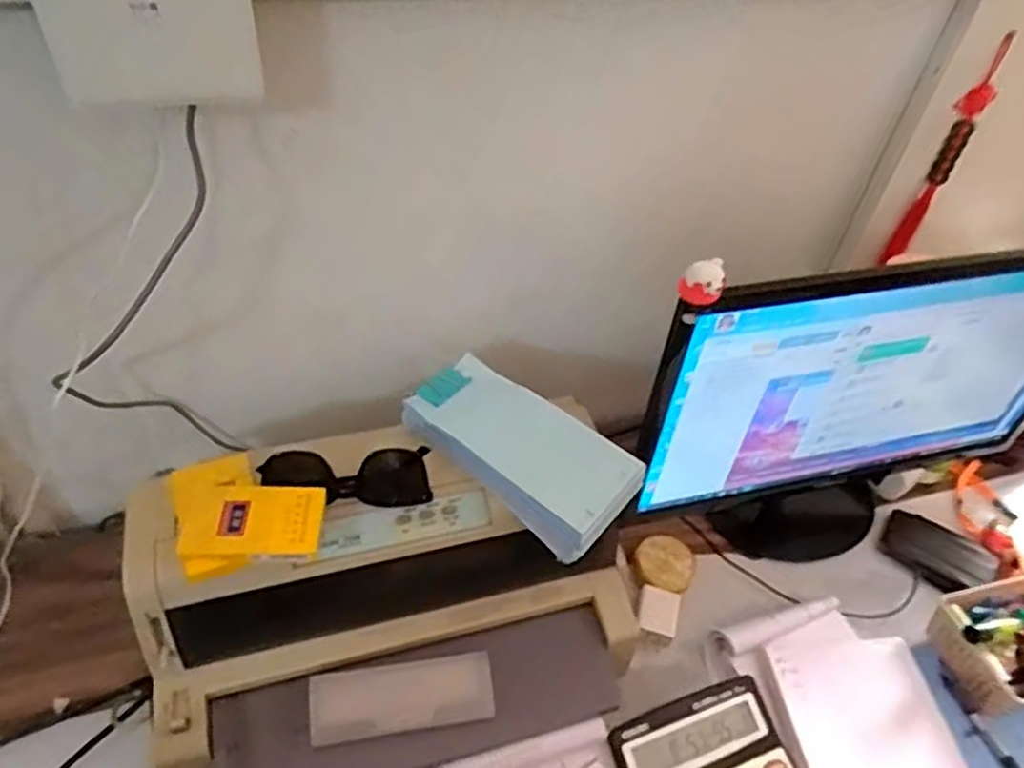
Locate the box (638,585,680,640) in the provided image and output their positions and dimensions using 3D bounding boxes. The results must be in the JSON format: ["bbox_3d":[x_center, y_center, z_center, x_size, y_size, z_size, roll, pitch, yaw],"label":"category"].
[{"bbox_3d":[0.152,0.241,0.742,0.039,0.030,0.047,14,46,7],"label":"box"}]

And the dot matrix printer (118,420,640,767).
[{"bbox_3d":[-0.097,0.190,0.623,0.398,0.183,0.240,-9,48,-14],"label":"dot matrix printer"}]

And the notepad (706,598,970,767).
[{"bbox_3d":[0.321,0.315,0.673,0.184,0.027,0.213,-8,48,-14],"label":"notepad"}]

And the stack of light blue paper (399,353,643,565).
[{"bbox_3d":[0.005,0.050,0.636,0.213,0.037,0.112,36,67,19],"label":"stack of light blue paper"}]

